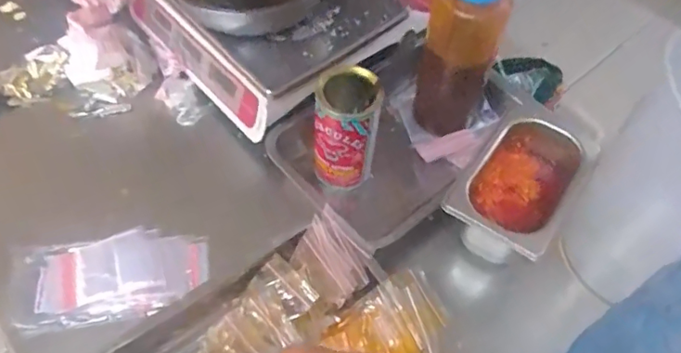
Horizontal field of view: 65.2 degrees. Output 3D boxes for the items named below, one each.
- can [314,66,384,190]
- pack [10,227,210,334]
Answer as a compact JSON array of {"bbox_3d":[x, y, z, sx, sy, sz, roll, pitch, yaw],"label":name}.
[{"bbox_3d":[0.008,-0.051,0.612,0.069,0.135,0.067,0,55,0],"label":"can"},{"bbox_3d":[-0.262,0.113,0.596,0.219,0.025,0.100,-6,56,-4],"label":"pack"}]

